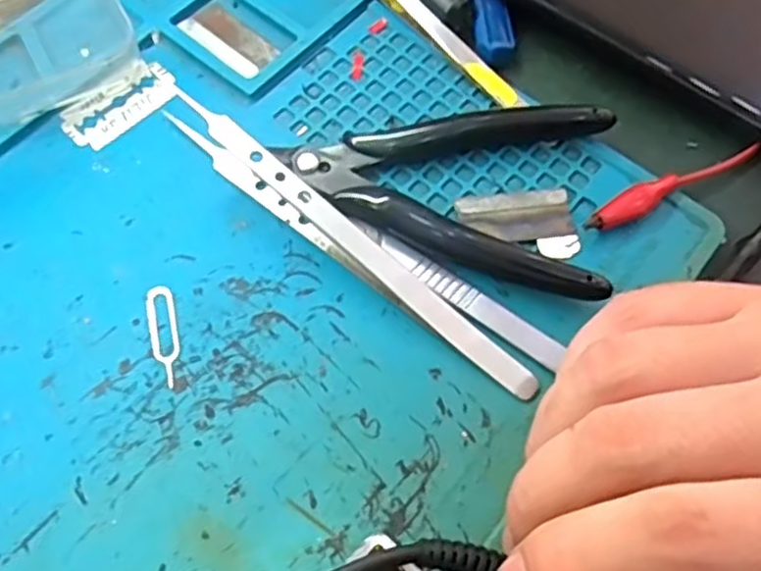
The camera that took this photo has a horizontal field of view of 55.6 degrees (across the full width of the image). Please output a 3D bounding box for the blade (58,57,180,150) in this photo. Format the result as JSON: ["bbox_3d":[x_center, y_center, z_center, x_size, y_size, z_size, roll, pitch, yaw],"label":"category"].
[{"bbox_3d":[-0.093,-0.065,0.257,0.042,0.004,0.021,-40,72,-19],"label":"blade"}]

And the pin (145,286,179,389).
[{"bbox_3d":[-0.067,0.015,0.222,0.009,0.004,0.033,-11,66,-11],"label":"pin"}]

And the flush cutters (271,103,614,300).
[{"bbox_3d":[0.027,-0.041,0.246,0.109,0.014,0.071,20,65,6],"label":"flush cutters"}]

